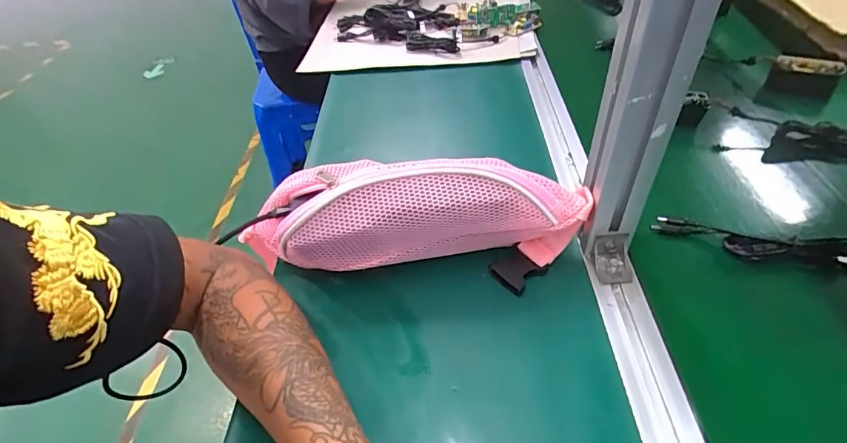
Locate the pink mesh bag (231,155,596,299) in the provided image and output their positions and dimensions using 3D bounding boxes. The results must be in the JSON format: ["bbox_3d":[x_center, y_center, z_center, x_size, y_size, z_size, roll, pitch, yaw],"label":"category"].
[{"bbox_3d":[-0.016,0.003,0.402,0.305,0.108,0.067,1,46,10],"label":"pink mesh bag"}]

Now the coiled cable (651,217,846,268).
[{"bbox_3d":[0.298,0.023,0.408,0.155,0.031,0.027,11,49,18],"label":"coiled cable"}]

